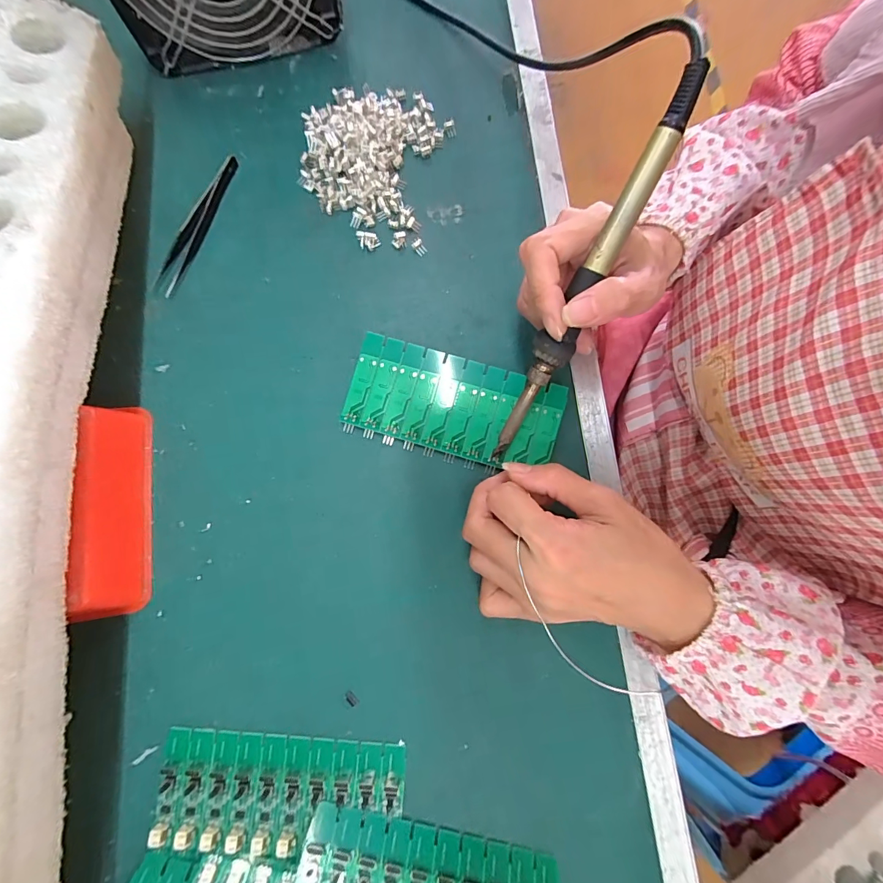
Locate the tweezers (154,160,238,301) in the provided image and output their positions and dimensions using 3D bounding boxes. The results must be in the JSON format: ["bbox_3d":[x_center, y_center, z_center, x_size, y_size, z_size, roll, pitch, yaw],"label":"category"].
[{"bbox_3d":[-0.173,-0.157,0.296,0.019,0.007,0.111,25,80,4],"label":"tweezers"}]

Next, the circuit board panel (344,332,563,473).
[{"bbox_3d":[0.008,-0.023,0.271,0.138,0.012,0.067,13,80,3],"label":"circuit board panel"}]

